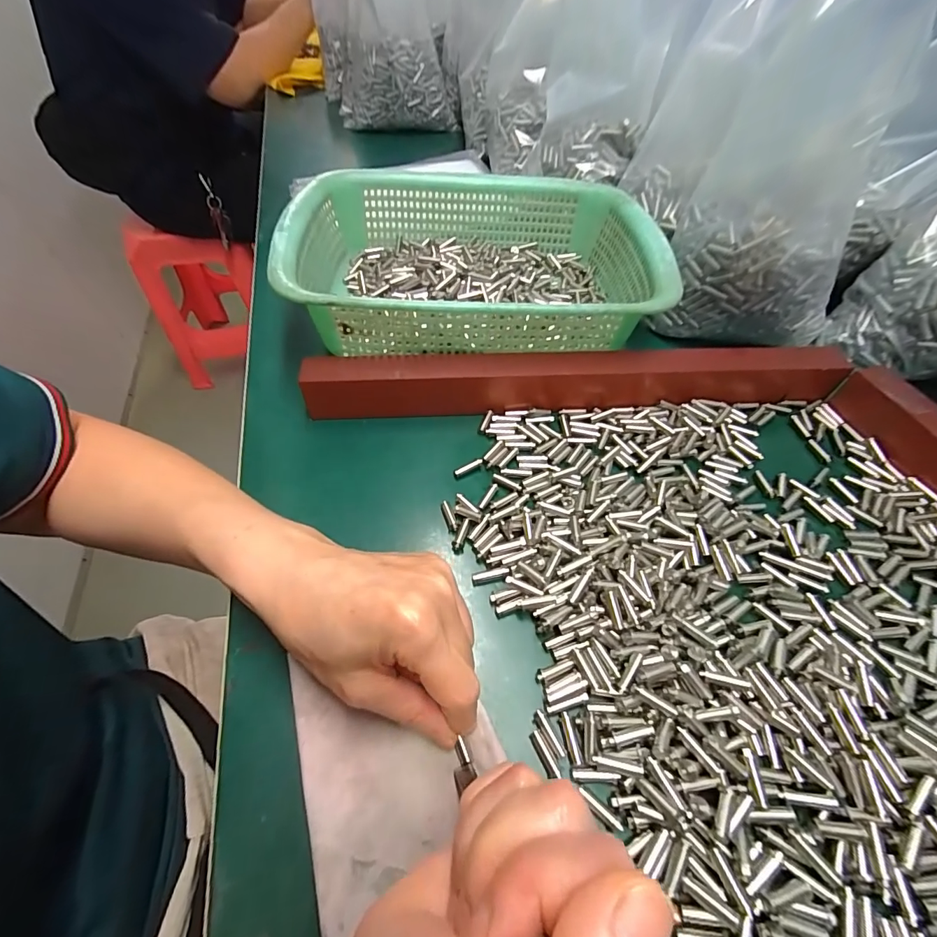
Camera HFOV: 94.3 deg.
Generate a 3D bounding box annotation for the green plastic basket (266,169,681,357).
[{"bbox_3d":[0.005,-0.177,0.373,0.284,0.073,0.223,1,54,1],"label":"green plastic basket"}]

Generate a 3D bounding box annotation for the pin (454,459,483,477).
[{"bbox_3d":[0.000,-0.001,0.295,0.022,0.004,0.004,-28,60,-20],"label":"pin"}]

